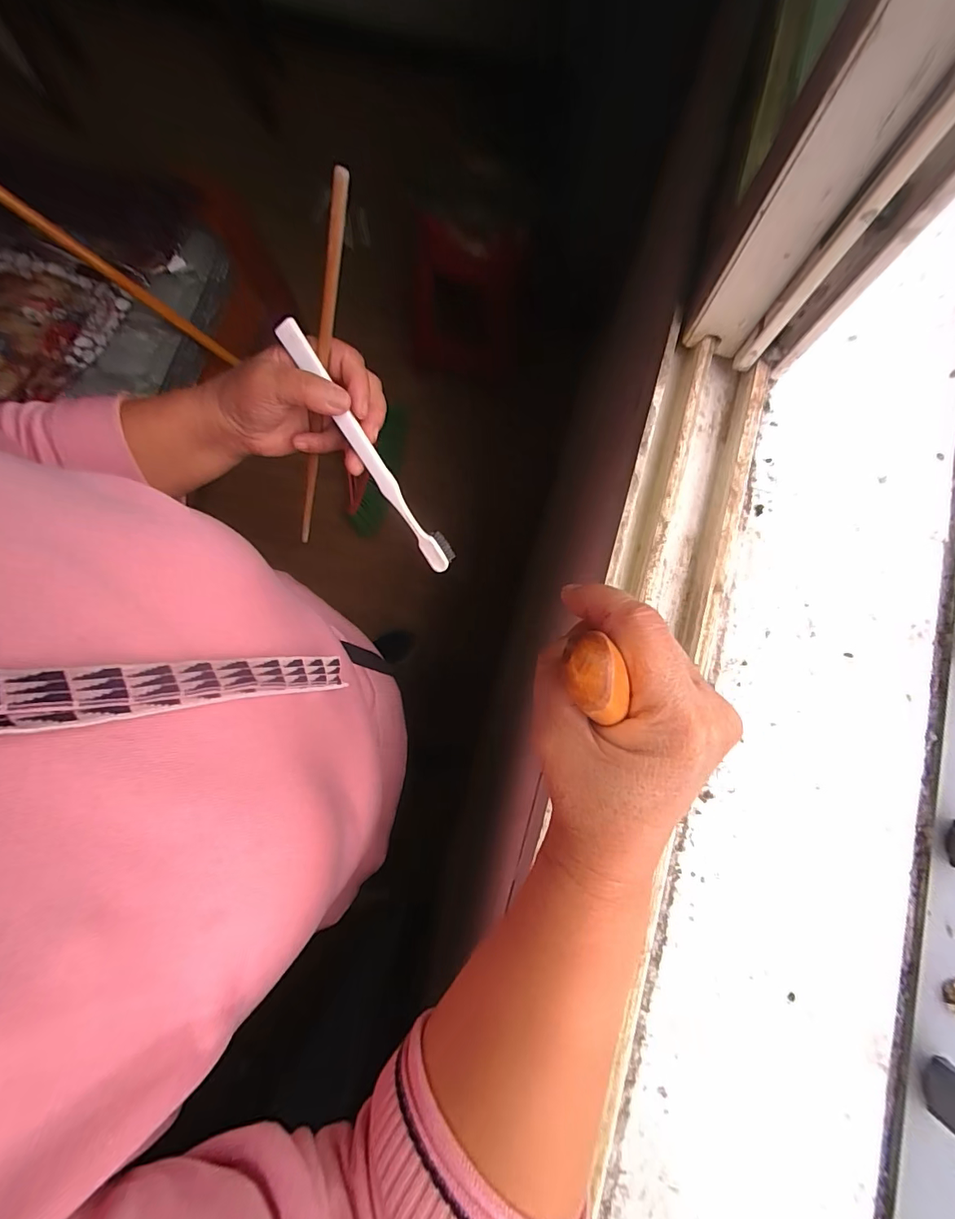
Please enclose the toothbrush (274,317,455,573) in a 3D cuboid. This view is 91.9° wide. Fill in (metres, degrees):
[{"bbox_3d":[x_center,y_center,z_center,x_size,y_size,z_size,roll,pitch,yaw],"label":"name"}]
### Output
[{"bbox_3d":[-0.072,-0.106,0.320,0.019,0.011,0.185,-37,111,-8],"label":"toothbrush"}]

